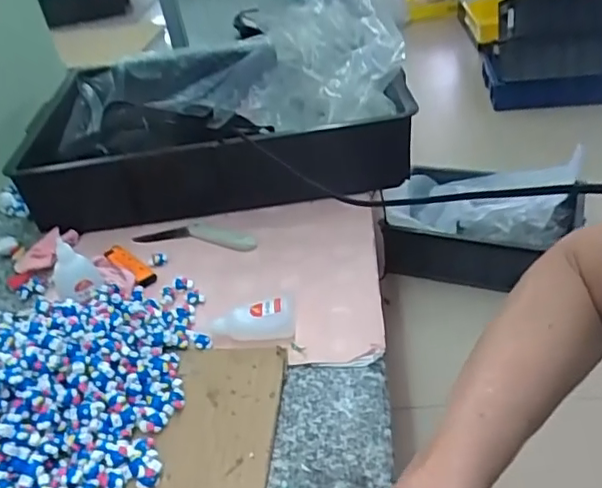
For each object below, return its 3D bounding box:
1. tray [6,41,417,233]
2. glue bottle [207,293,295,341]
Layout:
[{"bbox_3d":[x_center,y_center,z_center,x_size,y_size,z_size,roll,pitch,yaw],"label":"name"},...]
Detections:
[{"bbox_3d":[-0.118,-0.198,0.842,0.481,0.101,0.414,-5,37,3],"label":"tray"},{"bbox_3d":[-0.046,0.073,0.545,0.082,0.025,0.037,-8,36,-1],"label":"glue bottle"}]

